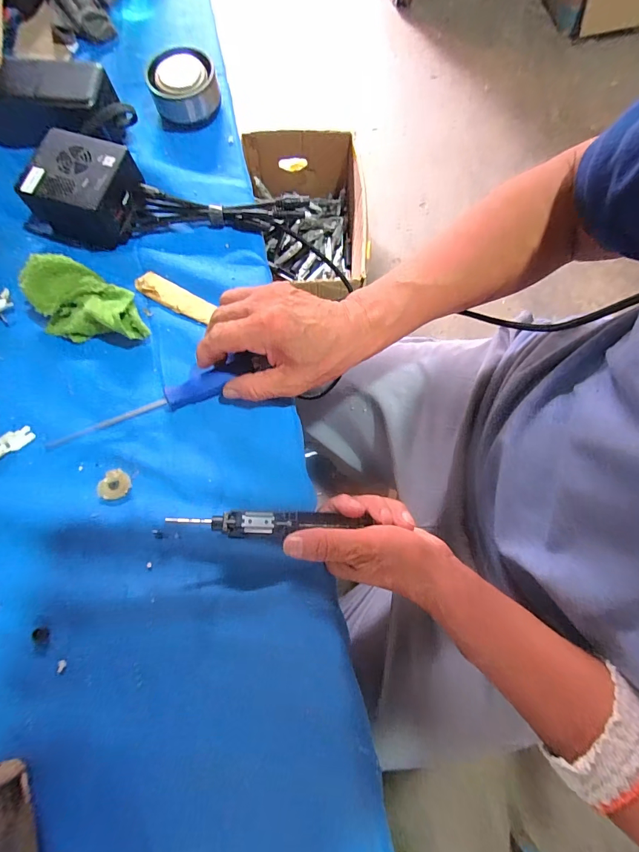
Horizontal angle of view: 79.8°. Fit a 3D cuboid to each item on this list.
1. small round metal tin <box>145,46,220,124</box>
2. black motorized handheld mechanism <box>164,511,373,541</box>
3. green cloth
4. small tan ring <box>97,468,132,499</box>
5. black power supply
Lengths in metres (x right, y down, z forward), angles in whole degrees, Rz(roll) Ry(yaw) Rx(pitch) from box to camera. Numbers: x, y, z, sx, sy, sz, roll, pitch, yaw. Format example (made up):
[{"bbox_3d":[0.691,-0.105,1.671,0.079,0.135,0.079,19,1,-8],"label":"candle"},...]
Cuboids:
[{"bbox_3d":[-0.139,-0.348,0.392,0.065,0.037,0.065,0,76,-1],"label":"small round metal tin"},{"bbox_3d":[-0.037,0.075,0.292,0.144,0.014,0.019,2,76,-11],"label":"black motorized handheld mechanism"},{"bbox_3d":[-0.196,-0.109,0.327,0.092,0.040,0.060,1,76,0],"label":"green cloth"},{"bbox_3d":[-0.164,0.048,0.305,0.021,0.006,0.024,37,79,8],"label":"small tan ring"},{"bbox_3d":[-0.213,-0.215,0.352,0.079,0.047,0.082,22,77,4],"label":"black power supply"}]

